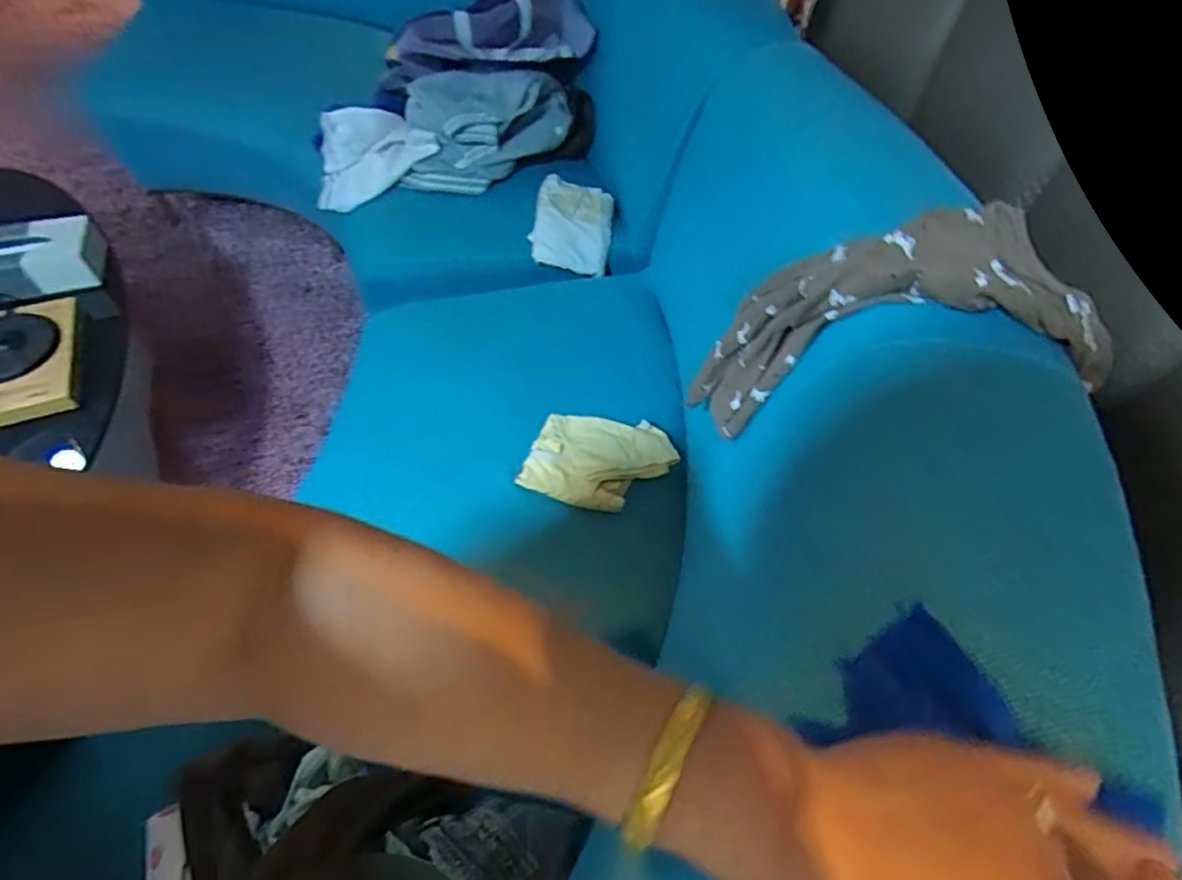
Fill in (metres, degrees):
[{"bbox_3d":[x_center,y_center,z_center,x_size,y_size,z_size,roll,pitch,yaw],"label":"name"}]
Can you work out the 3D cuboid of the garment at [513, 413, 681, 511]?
[{"bbox_3d":[0.014,0.027,0.914,0.199,0.037,0.169,17,57,8],"label":"garment"}]

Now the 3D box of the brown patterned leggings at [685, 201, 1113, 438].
[{"bbox_3d":[0.221,-0.080,0.582,0.176,0.389,0.104,44,55,-23],"label":"brown patterned leggings"}]

